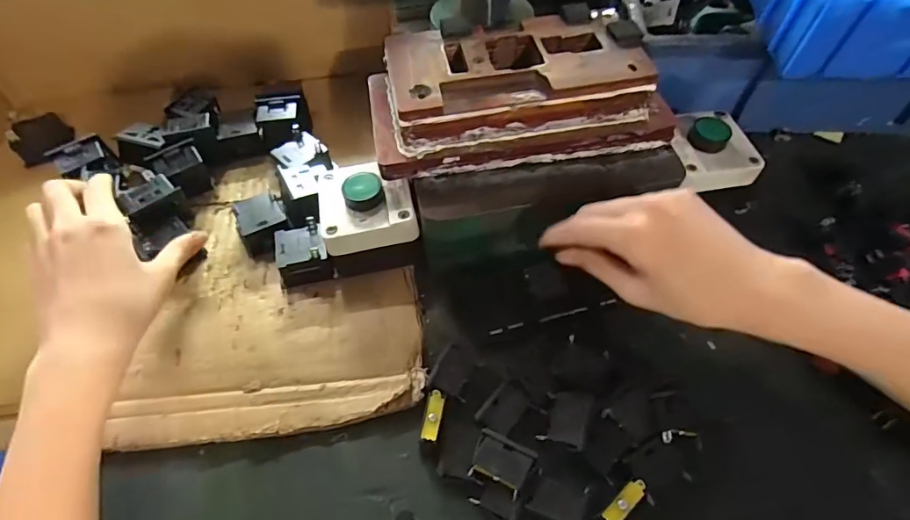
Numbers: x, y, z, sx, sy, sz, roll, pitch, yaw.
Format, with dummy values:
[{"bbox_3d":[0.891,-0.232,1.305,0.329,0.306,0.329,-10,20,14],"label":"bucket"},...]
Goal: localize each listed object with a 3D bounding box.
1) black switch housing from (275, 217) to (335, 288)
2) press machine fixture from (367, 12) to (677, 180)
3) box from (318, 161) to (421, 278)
[{"bbox_3d":[-0.115,-0.004,0.375,0.038,0.026,0.038,-16,58,-9],"label":"black switch housing"},{"bbox_3d":[0.047,-0.122,0.363,0.211,0.057,0.097,-7,57,-4],"label":"press machine fixture"},{"bbox_3d":[-0.064,-0.037,0.373,0.069,0.058,0.075,-7,57,-5],"label":"box"}]

